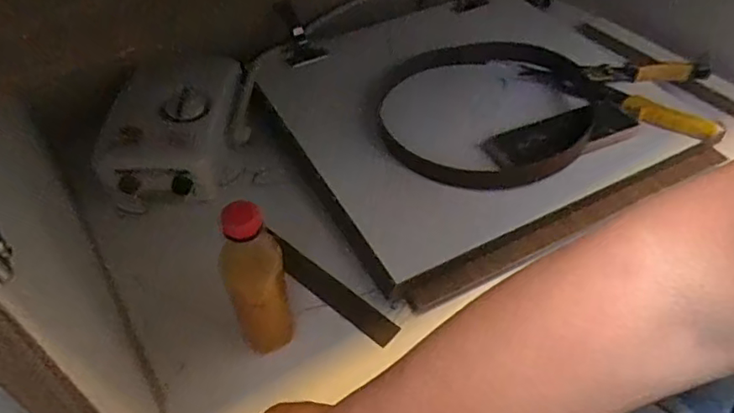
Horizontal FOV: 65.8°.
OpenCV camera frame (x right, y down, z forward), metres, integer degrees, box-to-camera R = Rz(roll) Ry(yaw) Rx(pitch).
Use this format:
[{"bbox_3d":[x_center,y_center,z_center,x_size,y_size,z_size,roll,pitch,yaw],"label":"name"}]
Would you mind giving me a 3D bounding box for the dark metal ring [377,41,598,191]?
[{"bbox_3d":[0.153,-0.119,0.697,0.272,0.034,0.254,-1,48,1],"label":"dark metal ring"}]

